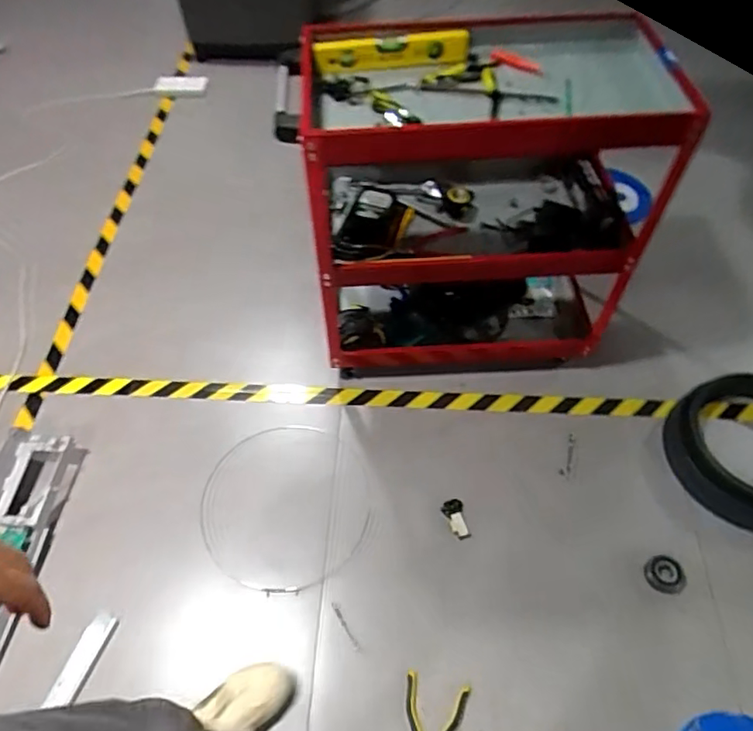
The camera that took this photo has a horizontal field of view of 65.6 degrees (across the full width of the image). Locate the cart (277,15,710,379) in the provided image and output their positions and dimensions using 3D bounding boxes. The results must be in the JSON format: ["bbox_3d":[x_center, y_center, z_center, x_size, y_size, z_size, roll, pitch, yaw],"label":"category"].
[{"bbox_3d":[0.205,-0.326,1.293,0.705,0.672,0.401,0,55,3],"label":"cart"}]

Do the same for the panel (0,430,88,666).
[{"bbox_3d":[-0.804,0.403,1.231,0.172,0.079,0.572,1,55,4],"label":"panel"}]

